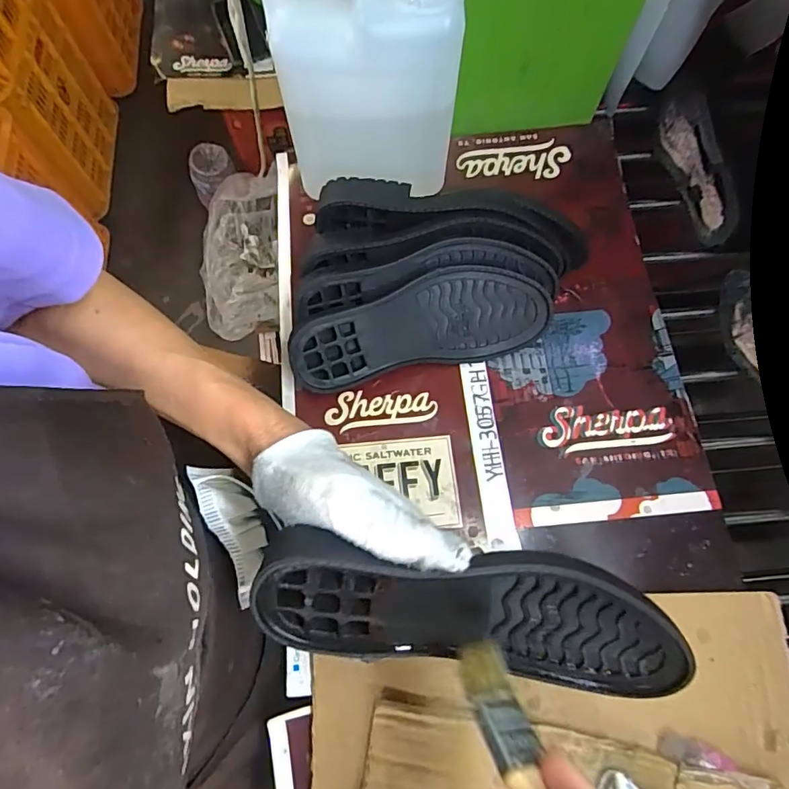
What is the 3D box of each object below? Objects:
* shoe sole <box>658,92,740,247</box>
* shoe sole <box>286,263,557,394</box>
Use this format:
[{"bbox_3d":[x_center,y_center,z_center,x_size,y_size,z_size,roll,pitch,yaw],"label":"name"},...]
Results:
[{"bbox_3d":[0.296,-0.217,0.496,0.017,0.057,0.141,-13,72,-4],"label":"shoe sole"},{"bbox_3d":[0.020,-0.053,0.399,0.197,0.025,0.074,-11,112,-9],"label":"shoe sole"}]

